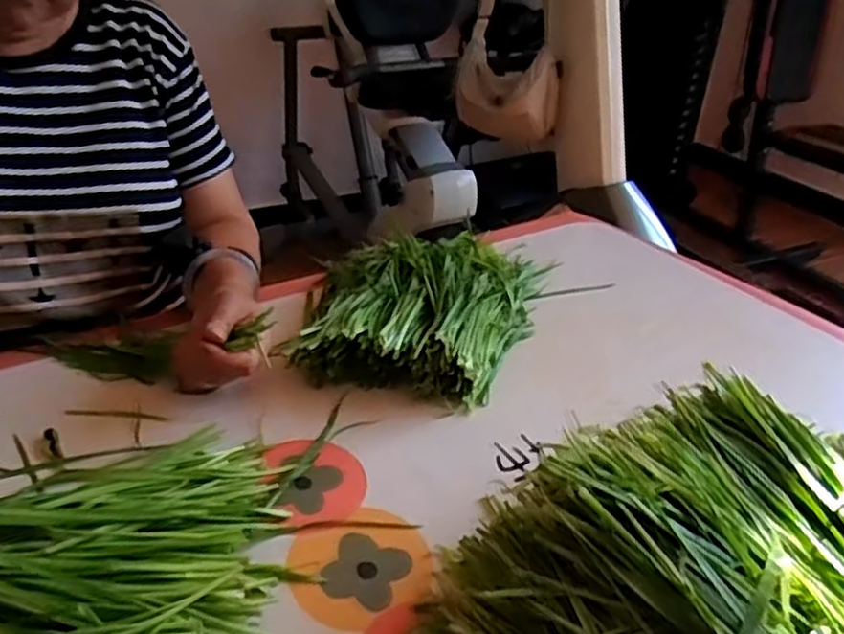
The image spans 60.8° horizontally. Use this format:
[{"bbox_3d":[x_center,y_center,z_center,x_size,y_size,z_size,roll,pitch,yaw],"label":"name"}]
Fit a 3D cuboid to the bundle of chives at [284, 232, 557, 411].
[{"bbox_3d":[0.002,-0.019,0.734,0.236,0.059,0.271,7,32,7],"label":"bundle of chives"}]

